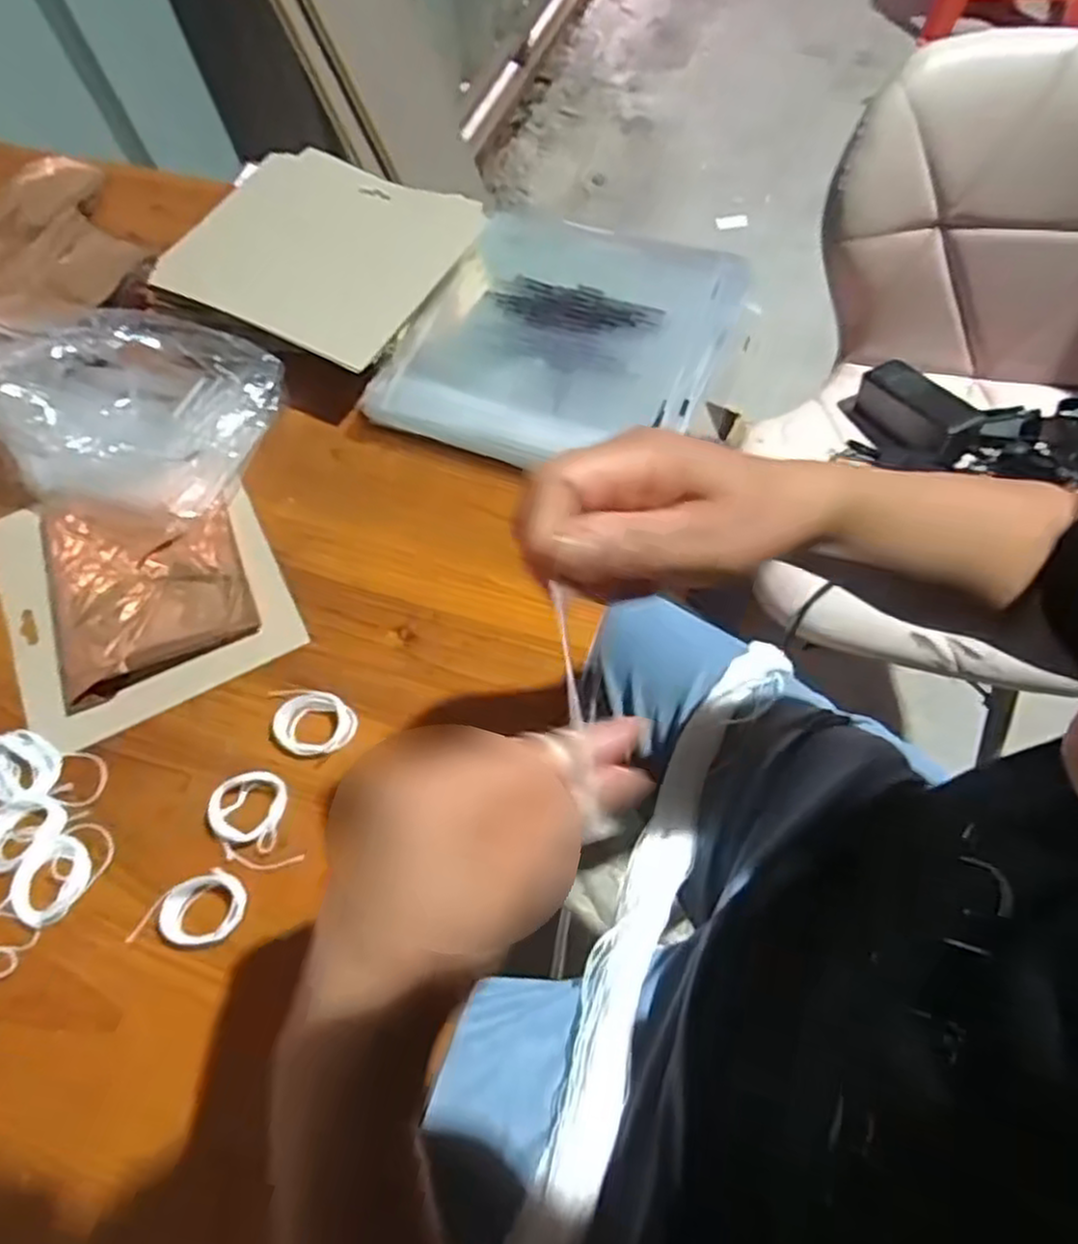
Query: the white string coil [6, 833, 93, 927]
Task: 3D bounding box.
[{"bbox_3d":[-0.257,0.136,0.396,0.037,0.004,0.044,13,64,10],"label":"white string coil"}]

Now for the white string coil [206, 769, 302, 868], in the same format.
[{"bbox_3d":[-0.153,0.107,0.404,0.041,0.005,0.057,-23,64,-8],"label":"white string coil"}]

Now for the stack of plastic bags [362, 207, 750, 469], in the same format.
[{"bbox_3d":[0.016,-0.200,0.541,0.210,0.034,0.218,21,66,14],"label":"stack of plastic bags"}]

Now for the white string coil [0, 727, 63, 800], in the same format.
[{"bbox_3d":[-0.296,0.081,0.429,0.051,0.006,0.036,25,67,15],"label":"white string coil"}]

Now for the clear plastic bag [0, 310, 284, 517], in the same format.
[{"bbox_3d":[-0.274,-0.146,0.503,0.169,0.065,0.134,11,64,9],"label":"clear plastic bag"}]

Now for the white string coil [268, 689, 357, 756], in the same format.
[{"bbox_3d":[-0.131,0.057,0.428,0.053,0.009,0.037,7,64,7],"label":"white string coil"}]

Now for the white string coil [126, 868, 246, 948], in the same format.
[{"bbox_3d":[-0.179,0.149,0.382,0.058,0.006,0.034,-21,63,-7],"label":"white string coil"}]

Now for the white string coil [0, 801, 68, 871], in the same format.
[{"bbox_3d":[-0.283,0.113,0.408,0.045,0.006,0.034,-42,68,-16],"label":"white string coil"}]

